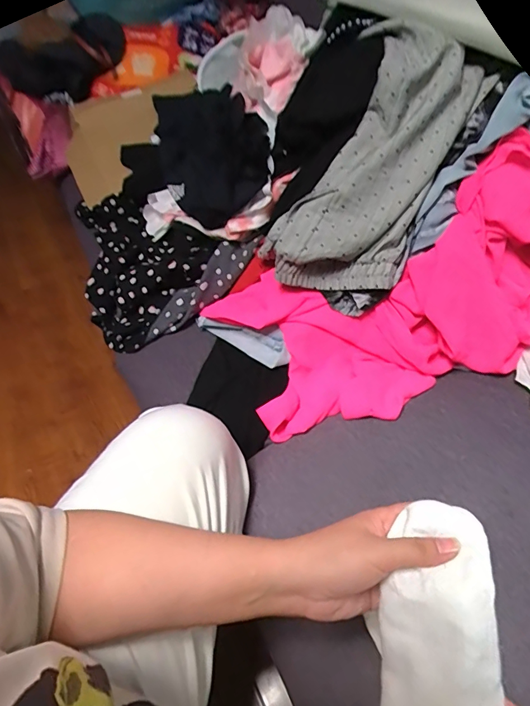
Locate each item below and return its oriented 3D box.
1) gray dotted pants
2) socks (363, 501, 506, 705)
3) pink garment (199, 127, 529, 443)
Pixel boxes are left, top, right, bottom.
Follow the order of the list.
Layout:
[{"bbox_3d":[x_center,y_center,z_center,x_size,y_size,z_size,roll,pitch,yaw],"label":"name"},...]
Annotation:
[{"bbox_3d":[0.154,-0.270,0.612,0.204,0.113,0.398,36,99,29],"label":"gray dotted pants"},{"bbox_3d":[0.132,0.211,0.309,0.089,0.039,0.181,7,81,11],"label":"socks"},{"bbox_3d":[0.167,-0.083,0.613,0.499,0.273,0.252,-10,51,-2],"label":"pink garment"}]

